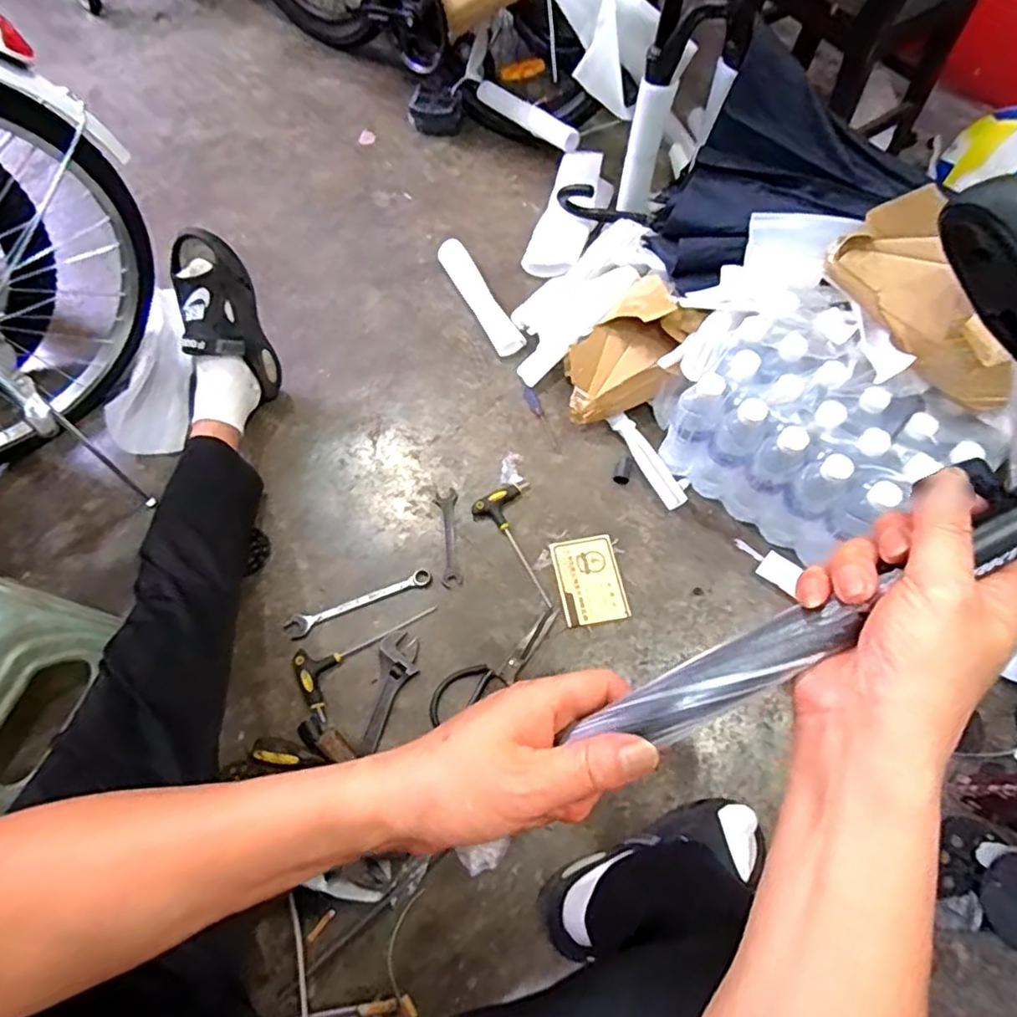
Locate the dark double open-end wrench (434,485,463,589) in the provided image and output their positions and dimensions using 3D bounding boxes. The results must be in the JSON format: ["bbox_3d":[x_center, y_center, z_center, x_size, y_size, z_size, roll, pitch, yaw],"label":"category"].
[{"bbox_3d":[-0.089,0.042,0.929,0.033,0.009,0.157,-6,66,-2],"label":"dark double open-end wrench"}]

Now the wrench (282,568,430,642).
[{"bbox_3d":[-0.211,0.135,0.884,0.208,0.009,0.035,-19,67,-9],"label":"wrench"}]

